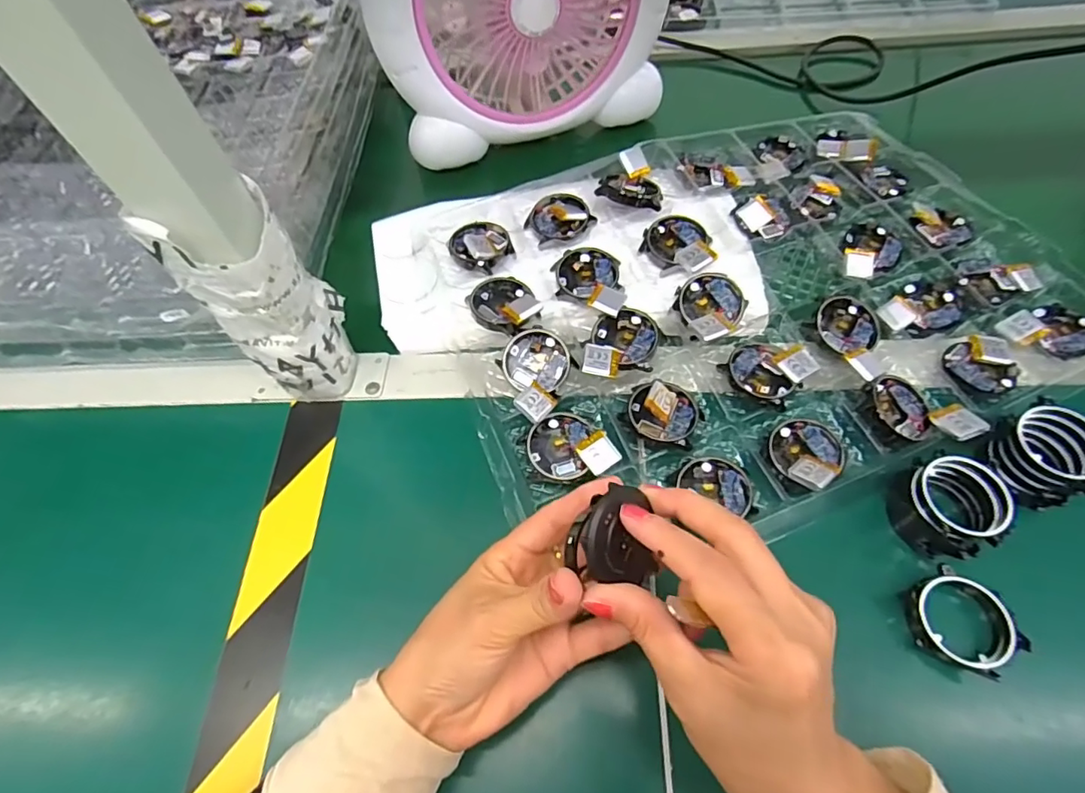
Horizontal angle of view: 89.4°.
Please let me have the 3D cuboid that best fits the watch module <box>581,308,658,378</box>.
[{"bbox_3d":[0.054,-0.036,0.369,0.044,0.010,0.058,9,60,10],"label":"watch module"}]

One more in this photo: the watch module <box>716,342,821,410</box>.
[{"bbox_3d":[0.148,-0.019,0.360,0.050,0.013,0.043,29,66,20],"label":"watch module"}]

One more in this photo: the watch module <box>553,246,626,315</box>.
[{"bbox_3d":[0.033,-0.083,0.390,0.046,0.014,0.064,-6,59,1],"label":"watch module"}]

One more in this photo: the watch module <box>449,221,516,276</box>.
[{"bbox_3d":[-0.046,-0.114,0.408,0.044,0.018,0.042,-11,59,-2],"label":"watch module"}]

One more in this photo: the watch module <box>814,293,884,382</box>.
[{"bbox_3d":[0.208,-0.039,0.370,0.041,0.011,0.068,8,60,9],"label":"watch module"}]

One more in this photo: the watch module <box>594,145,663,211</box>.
[{"bbox_3d":[0.070,-0.169,0.427,0.049,0.018,0.054,9,60,10],"label":"watch module"}]

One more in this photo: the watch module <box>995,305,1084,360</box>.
[{"bbox_3d":[0.349,-0.044,0.374,0.055,0.009,0.044,-22,60,-9],"label":"watch module"}]

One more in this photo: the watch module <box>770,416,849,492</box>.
[{"bbox_3d":[0.164,0.032,0.337,0.045,0.012,0.043,-37,63,-17],"label":"watch module"}]

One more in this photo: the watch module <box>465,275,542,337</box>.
[{"bbox_3d":[-0.025,-0.068,0.383,0.050,0.015,0.042,32,67,21],"label":"watch module"}]

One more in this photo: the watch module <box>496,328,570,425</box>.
[{"bbox_3d":[-0.006,-0.017,0.359,0.050,0.011,0.055,33,67,22],"label":"watch module"}]

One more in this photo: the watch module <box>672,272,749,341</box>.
[{"bbox_3d":[0.117,-0.062,0.379,0.046,0.013,0.052,-20,59,-7],"label":"watch module"}]

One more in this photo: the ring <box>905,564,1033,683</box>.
[{"bbox_3d":[0.223,0.120,0.291,0.046,0.019,0.048,-31,61,-13],"label":"ring"}]

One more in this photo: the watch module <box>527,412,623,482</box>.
[{"bbox_3d":[0.017,0.035,0.346,0.053,0.017,0.042,37,68,23],"label":"watch module"}]

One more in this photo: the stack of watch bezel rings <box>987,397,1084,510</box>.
[{"bbox_3d":[0.292,0.033,0.317,0.051,0.030,0.050,-28,61,-12],"label":"stack of watch bezel rings"}]

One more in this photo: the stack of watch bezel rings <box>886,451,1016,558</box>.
[{"bbox_3d":[0.230,0.066,0.315,0.048,0.046,0.052,-15,59,-4],"label":"stack of watch bezel rings"}]

